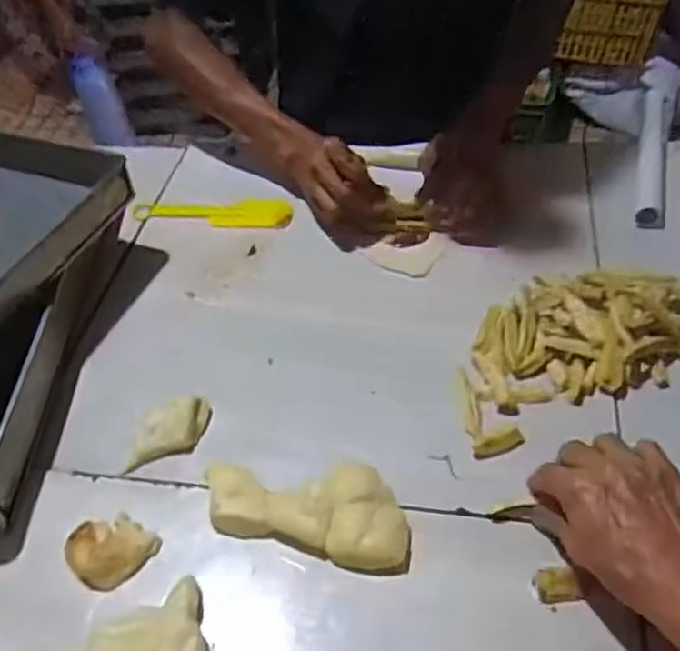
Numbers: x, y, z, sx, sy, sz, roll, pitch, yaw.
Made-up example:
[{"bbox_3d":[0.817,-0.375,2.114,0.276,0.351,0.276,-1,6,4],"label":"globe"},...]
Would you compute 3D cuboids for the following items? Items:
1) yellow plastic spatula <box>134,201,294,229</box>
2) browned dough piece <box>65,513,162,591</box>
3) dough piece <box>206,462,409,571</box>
[{"bbox_3d":[-0.152,-0.131,0.796,0.193,0.009,0.051,2,48,8],"label":"yellow plastic spatula"},{"bbox_3d":[-0.172,0.164,0.512,0.058,0.020,0.049,-33,53,-22],"label":"browned dough piece"},{"bbox_3d":[-0.023,0.135,0.511,0.148,0.031,0.066,7,49,12],"label":"dough piece"}]

